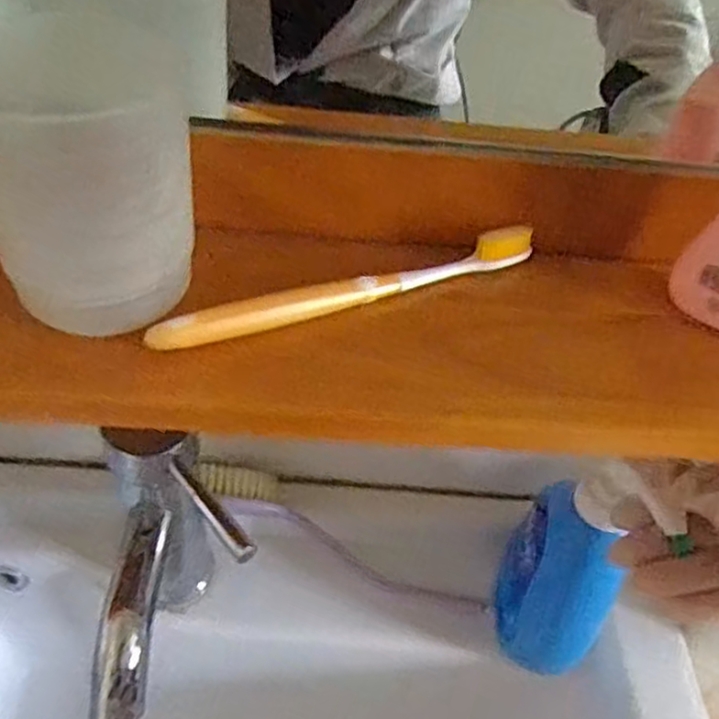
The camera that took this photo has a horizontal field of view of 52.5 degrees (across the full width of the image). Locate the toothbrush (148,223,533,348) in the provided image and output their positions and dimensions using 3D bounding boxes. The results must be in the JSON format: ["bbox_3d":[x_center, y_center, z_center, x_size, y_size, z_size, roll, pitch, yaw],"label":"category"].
[{"bbox_3d":[-0.001,-0.033,0.324,0.182,0.014,0.012,-16,52,-19],"label":"toothbrush"}]

